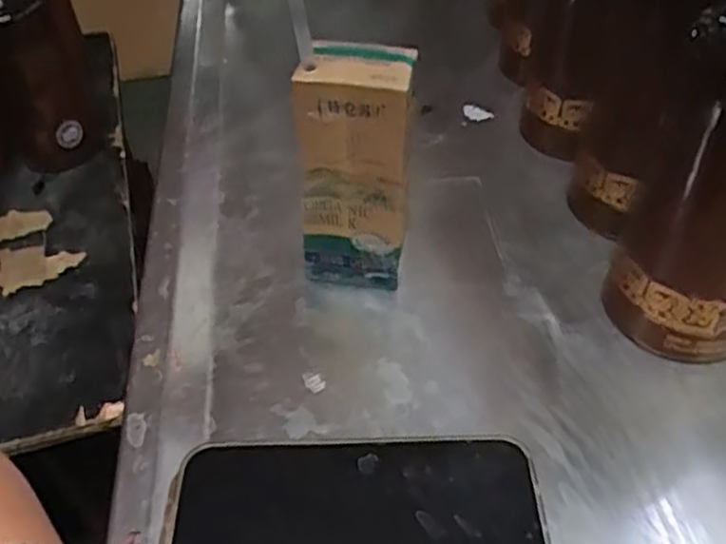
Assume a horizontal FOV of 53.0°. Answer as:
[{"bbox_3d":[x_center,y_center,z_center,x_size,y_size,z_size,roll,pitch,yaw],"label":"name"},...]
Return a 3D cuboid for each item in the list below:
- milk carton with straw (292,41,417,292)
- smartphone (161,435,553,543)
[{"bbox_3d":[-0.004,-0.050,0.383,0.054,0.132,0.033,5,45,5],"label":"milk carton with straw"},{"bbox_3d":[-0.004,0.105,0.311,0.158,0.017,0.076,-1,45,-1],"label":"smartphone"}]

